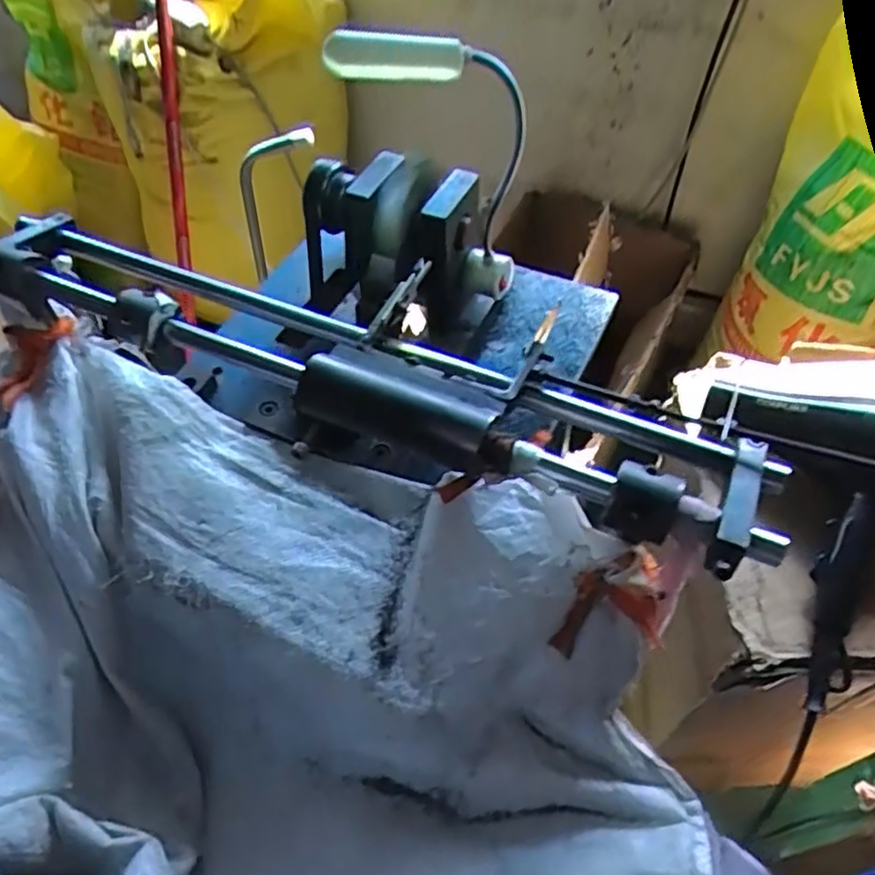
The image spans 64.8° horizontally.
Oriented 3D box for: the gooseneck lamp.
[{"bbox_3d":[0.000,-0.180,0.494,0.125,0.211,0.035,-9,53,-3],"label":"gooseneck lamp"}]

